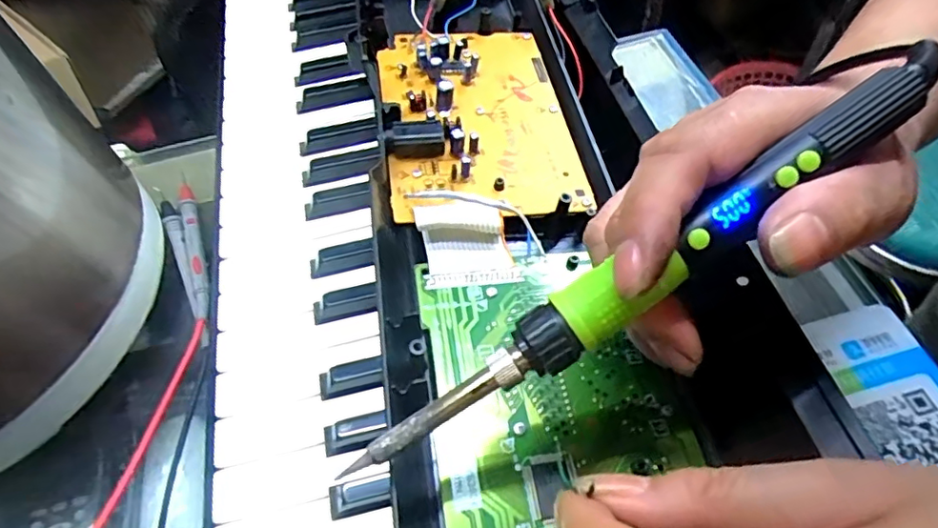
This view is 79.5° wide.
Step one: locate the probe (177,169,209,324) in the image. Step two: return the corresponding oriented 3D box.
[{"bbox_3d":[-0.187,-0.019,0.380,0.011,0.008,0.138,-23,56,-11],"label":"probe"}]

